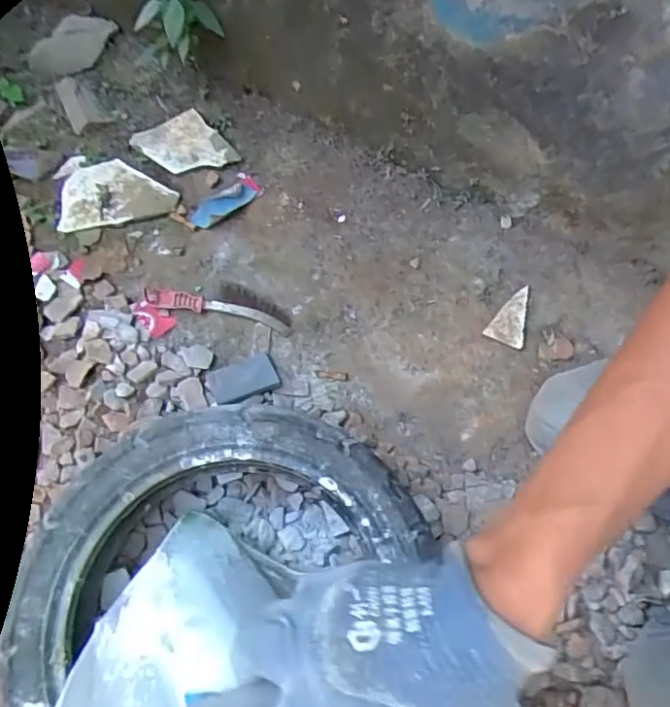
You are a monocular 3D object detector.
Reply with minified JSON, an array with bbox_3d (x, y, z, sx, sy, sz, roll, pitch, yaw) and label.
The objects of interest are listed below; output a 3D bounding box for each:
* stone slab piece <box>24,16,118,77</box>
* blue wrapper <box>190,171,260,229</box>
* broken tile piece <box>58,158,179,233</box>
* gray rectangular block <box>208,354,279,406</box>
[{"bbox_3d":[-0.443,-0.527,0.965,0.166,0.022,0.090,-23,95,10],"label":"stone slab piece"},{"bbox_3d":[-0.175,-0.243,0.902,0.117,0.012,0.048,-40,76,-19],"label":"blue wrapper"},{"bbox_3d":[-0.353,-0.260,0.911,0.181,0.019,0.115,-12,68,-10],"label":"broken tile piece"},{"bbox_3d":[-0.133,0.036,0.811,0.093,0.013,0.061,-20,70,-13],"label":"gray rectangular block"}]

